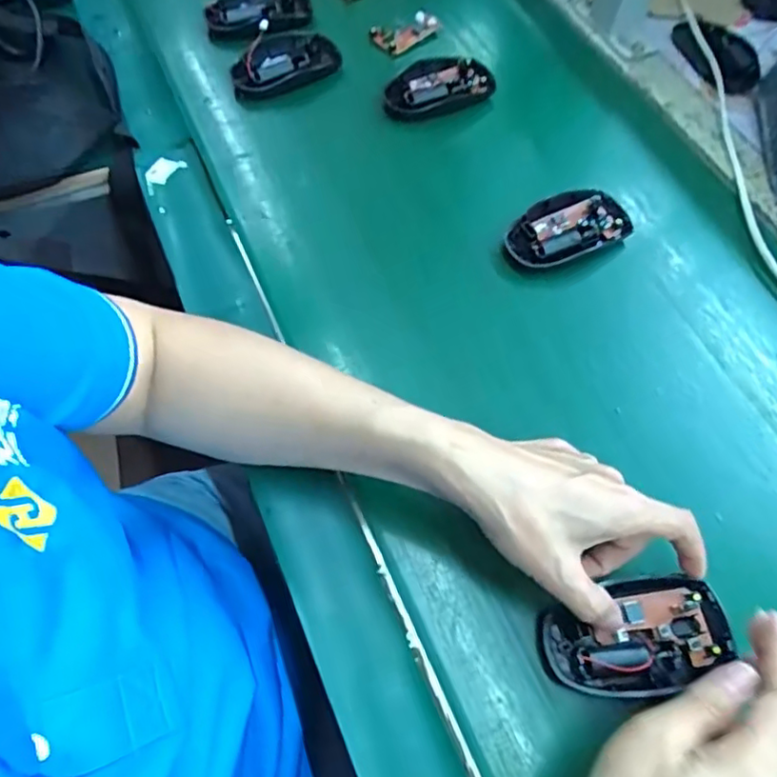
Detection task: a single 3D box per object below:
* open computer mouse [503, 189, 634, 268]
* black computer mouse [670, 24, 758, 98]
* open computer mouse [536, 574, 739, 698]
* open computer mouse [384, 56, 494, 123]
[{"bbox_3d":[0.138,-0.125,0.475,0.098,0.022,0.056,-25,66,-13],"label":"open computer mouse"},{"bbox_3d":[0.319,-0.323,0.576,0.051,0.025,0.091,-19,65,-11],"label":"black computer mouse"},{"bbox_3d":[0.139,0.138,0.335,0.105,0.017,0.058,-6,63,-5],"label":"open computer mouse"},{"bbox_3d":[0.042,-0.271,0.544,0.103,0.016,0.060,-25,66,-14],"label":"open computer mouse"}]

